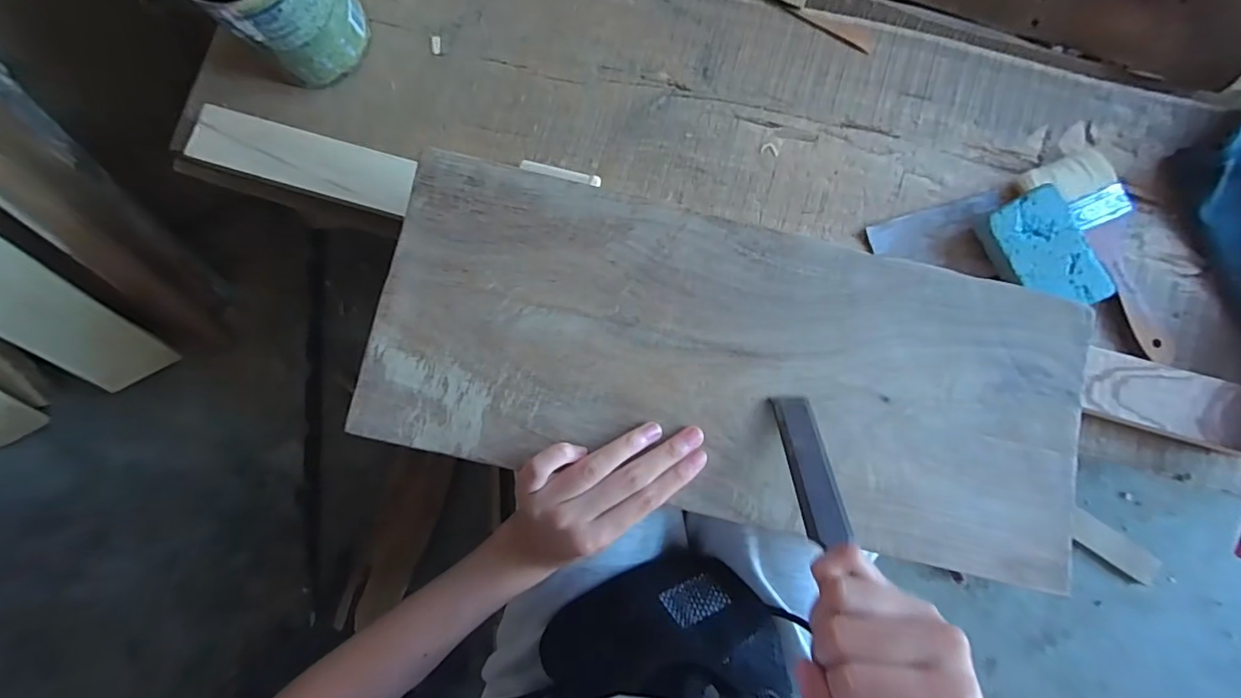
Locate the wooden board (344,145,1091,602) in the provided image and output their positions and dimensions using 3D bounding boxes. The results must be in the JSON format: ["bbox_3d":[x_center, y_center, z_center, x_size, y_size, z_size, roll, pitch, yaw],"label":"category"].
[{"bbox_3d":[0.077,0.011,0.362,0.464,0.008,0.194,13,81,-1],"label":"wooden board"}]

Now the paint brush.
[{"bbox_3d":[0.405,-0.077,0.449,0.071,0.016,0.181,-22,81,-1],"label":"paint brush"}]

